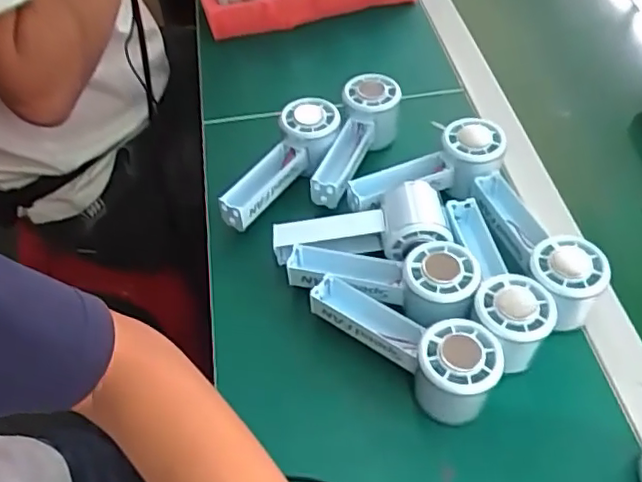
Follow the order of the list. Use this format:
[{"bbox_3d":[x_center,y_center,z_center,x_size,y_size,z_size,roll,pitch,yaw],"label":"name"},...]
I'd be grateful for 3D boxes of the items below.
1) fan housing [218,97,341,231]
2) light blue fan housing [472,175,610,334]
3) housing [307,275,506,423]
[{"bbox_3d":[-0.037,-0.075,0.583,0.052,0.047,0.154,28,70,26],"label":"fan housing"},{"bbox_3d":[0.180,0.003,0.524,0.056,0.065,0.157,-12,49,-6],"label":"light blue fan housing"},{"bbox_3d":[0.061,0.075,0.472,0.149,0.065,0.051,32,59,28],"label":"housing"}]

